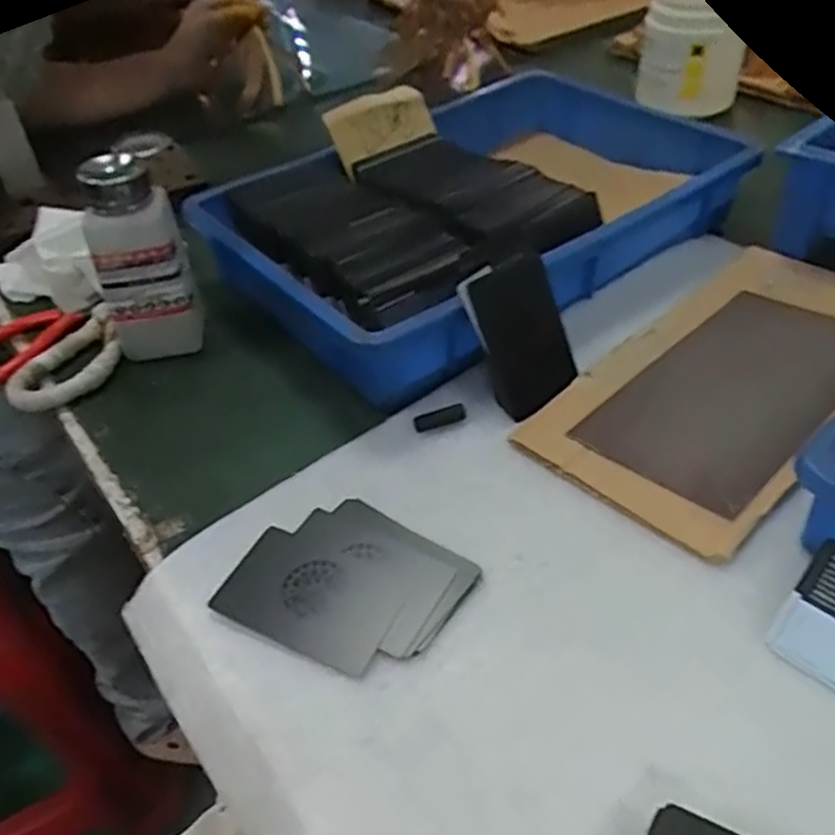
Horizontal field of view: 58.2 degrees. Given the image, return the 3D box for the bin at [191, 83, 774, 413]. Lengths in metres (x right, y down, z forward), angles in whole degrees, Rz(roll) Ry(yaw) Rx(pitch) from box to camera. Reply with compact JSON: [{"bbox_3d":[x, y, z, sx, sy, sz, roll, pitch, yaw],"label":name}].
[{"bbox_3d":[0.039,-0.156,0.553,0.336,0.073,0.231,-31,49,-22],"label":"bin"}]

